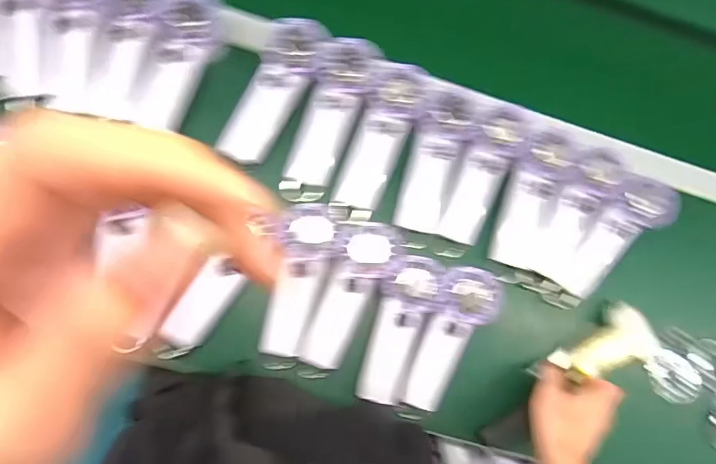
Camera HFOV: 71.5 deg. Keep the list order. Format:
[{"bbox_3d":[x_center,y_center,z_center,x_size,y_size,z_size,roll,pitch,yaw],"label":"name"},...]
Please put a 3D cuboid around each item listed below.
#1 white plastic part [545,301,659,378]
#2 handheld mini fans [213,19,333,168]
[{"bbox_3d":[0.315,0.149,0.639,0.134,0.035,0.076,-24,86,-4],"label":"white plastic part"},{"bbox_3d":[-0.101,-0.163,0.584,0.068,0.046,0.179,27,81,-3],"label":"handheld mini fans"}]

